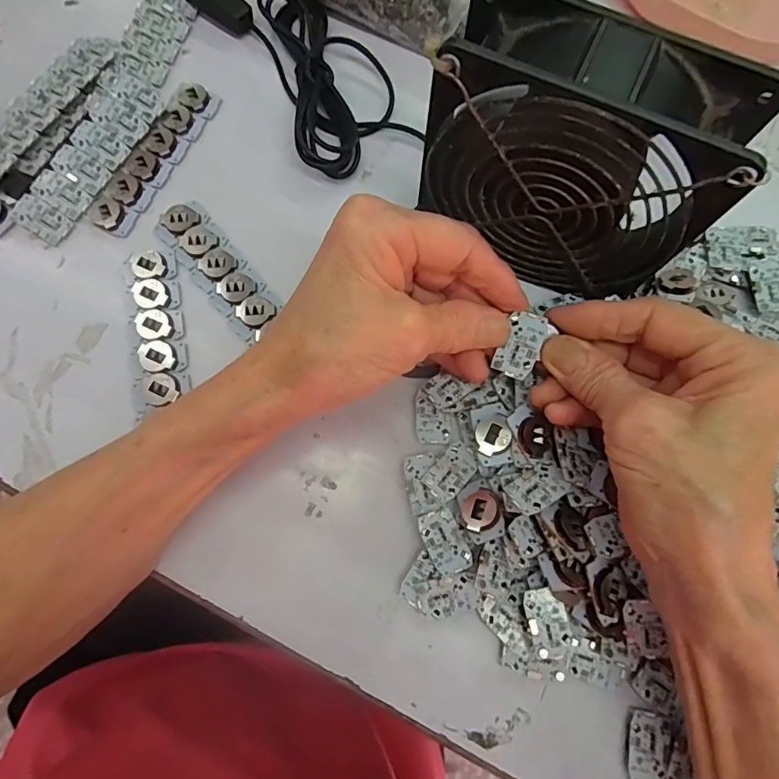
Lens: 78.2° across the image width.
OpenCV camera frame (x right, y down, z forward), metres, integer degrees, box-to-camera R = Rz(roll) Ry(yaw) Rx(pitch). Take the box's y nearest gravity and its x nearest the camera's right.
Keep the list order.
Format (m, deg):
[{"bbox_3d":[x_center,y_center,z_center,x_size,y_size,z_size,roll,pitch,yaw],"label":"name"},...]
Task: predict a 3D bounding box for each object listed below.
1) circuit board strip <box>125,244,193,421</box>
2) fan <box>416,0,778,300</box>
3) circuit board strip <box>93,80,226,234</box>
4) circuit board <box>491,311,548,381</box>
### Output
[{"bbox_3d":[-0.125,-0.034,0.257,0.028,0.006,0.090,-12,77,-3],"label":"circuit board strip"},{"bbox_3d":[0.076,-0.094,0.216,0.117,0.117,0.046,26,78,6],"label":"fan"},{"bbox_3d":[-0.137,-0.138,0.282,0.026,0.005,0.106,25,78,6],"label":"circuit board strip"},{"bbox_3d":[0.059,-0.019,0.215,0.017,0.004,0.028,23,107,4],"label":"circuit board"}]

